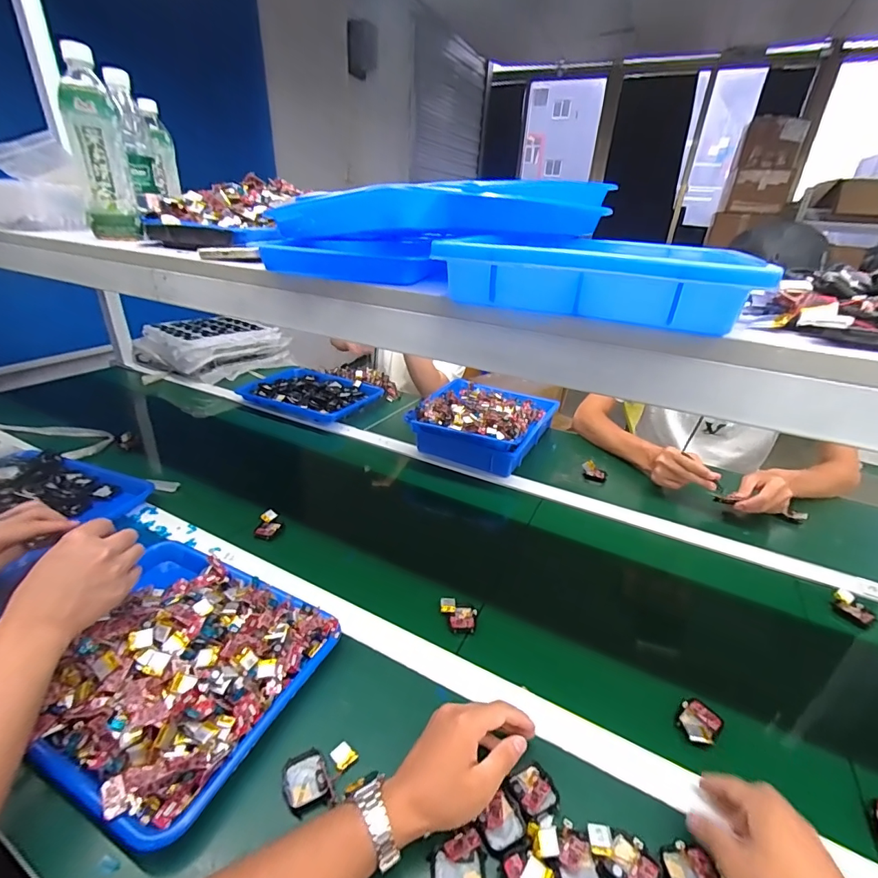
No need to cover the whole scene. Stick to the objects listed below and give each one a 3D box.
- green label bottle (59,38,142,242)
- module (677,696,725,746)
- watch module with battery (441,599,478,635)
[{"bbox_3d":[-0.455,-0.387,0.588,0.058,0.214,0.063,-13,31,-28],"label":"green label bottle"},{"bbox_3d":[0.281,0.304,0.475,0.060,0.011,0.038,-21,35,-38],"label":"module"},{"bbox_3d":[0.025,0.233,0.583,0.049,0.013,0.041,8,28,10],"label":"watch module with battery"}]

